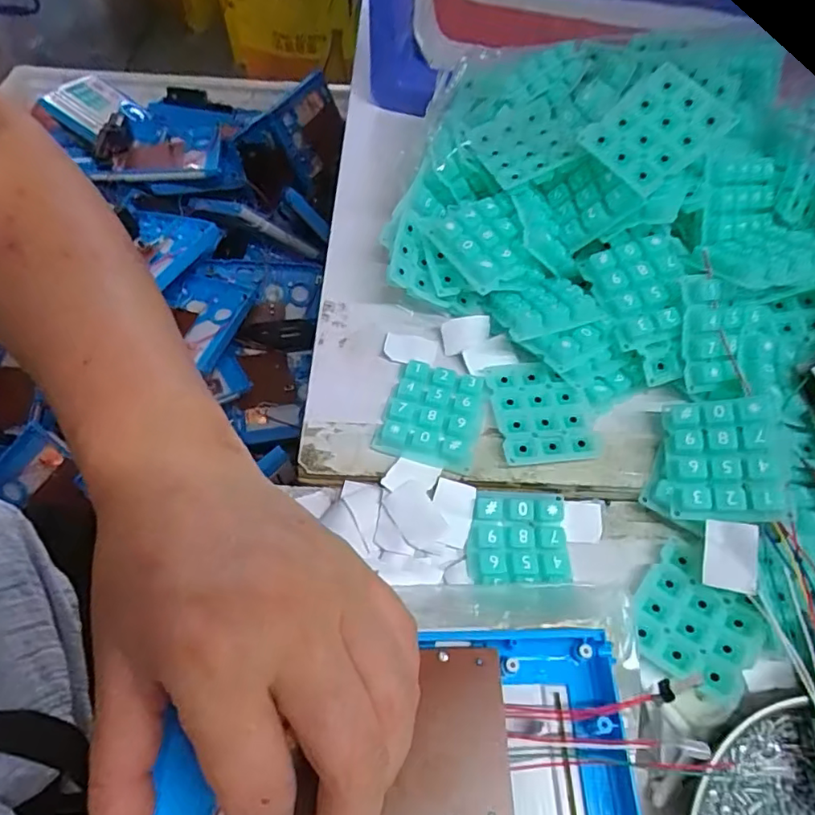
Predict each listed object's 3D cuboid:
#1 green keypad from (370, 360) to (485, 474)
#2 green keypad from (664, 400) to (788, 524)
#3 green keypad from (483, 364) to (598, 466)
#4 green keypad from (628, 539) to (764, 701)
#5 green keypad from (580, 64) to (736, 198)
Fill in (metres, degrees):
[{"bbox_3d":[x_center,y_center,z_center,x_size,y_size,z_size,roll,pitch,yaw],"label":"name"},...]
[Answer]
[{"bbox_3d":[0.013,0.003,0.286,0.048,0.011,0.054,16,60,8],"label":"green keypad"},{"bbox_3d":[0.147,0.024,0.261,0.046,0.007,0.055,-4,67,28],"label":"green keypad"},{"bbox_3d":[0.070,0.001,0.288,0.049,0.004,0.055,-7,59,-6],"label":"green keypad"},{"bbox_3d":[0.128,0.092,0.247,0.048,0.004,0.057,26,57,31],"label":"green keypad"},{"bbox_3d":[0.131,-0.146,0.292,0.064,0.010,0.050,-41,71,5],"label":"green keypad"}]

